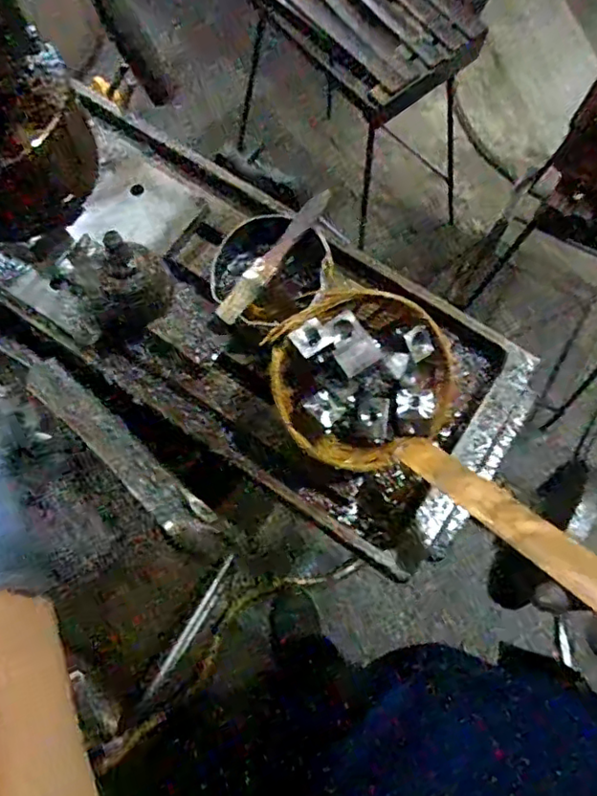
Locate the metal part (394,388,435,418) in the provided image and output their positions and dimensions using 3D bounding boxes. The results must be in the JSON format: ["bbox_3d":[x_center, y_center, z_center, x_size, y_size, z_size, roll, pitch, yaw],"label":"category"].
[{"bbox_3d":[0.088,0.005,0.445,0.028,0.014,0.021,6,73,2],"label":"metal part"}]

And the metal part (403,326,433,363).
[{"bbox_3d":[0.096,-0.043,0.461,0.019,0.009,0.024,-23,74,-7],"label":"metal part"}]

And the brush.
[{"bbox_3d":[-0.023,-0.117,0.496,0.021,0.009,0.132,34,76,10],"label":"brush"}]

